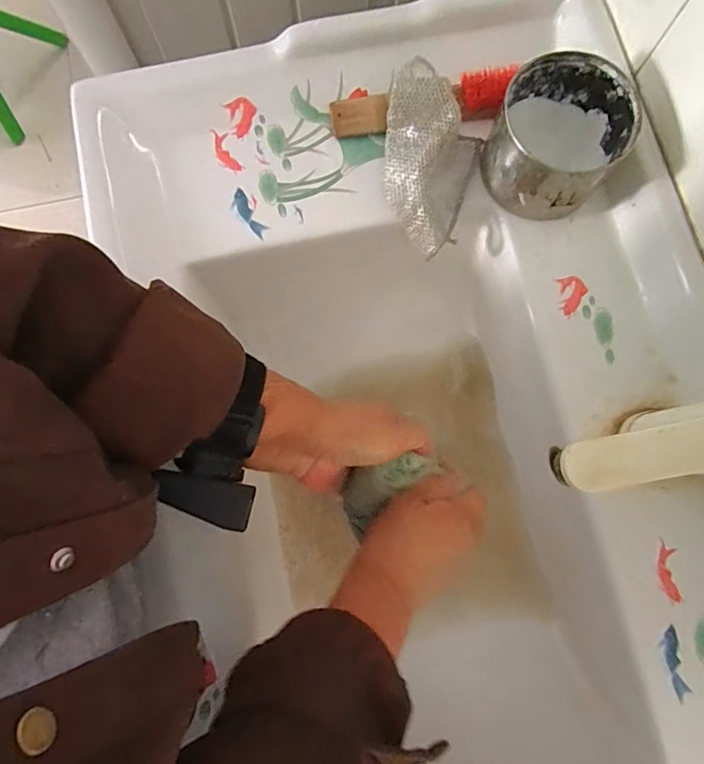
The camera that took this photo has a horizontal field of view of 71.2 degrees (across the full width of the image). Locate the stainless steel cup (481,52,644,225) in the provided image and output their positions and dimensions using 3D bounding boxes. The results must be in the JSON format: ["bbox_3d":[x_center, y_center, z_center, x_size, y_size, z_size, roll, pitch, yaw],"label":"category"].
[{"bbox_3d":[0.164,-0.196,0.403,0.098,0.074,0.101,0,78,0],"label":"stainless steel cup"}]

